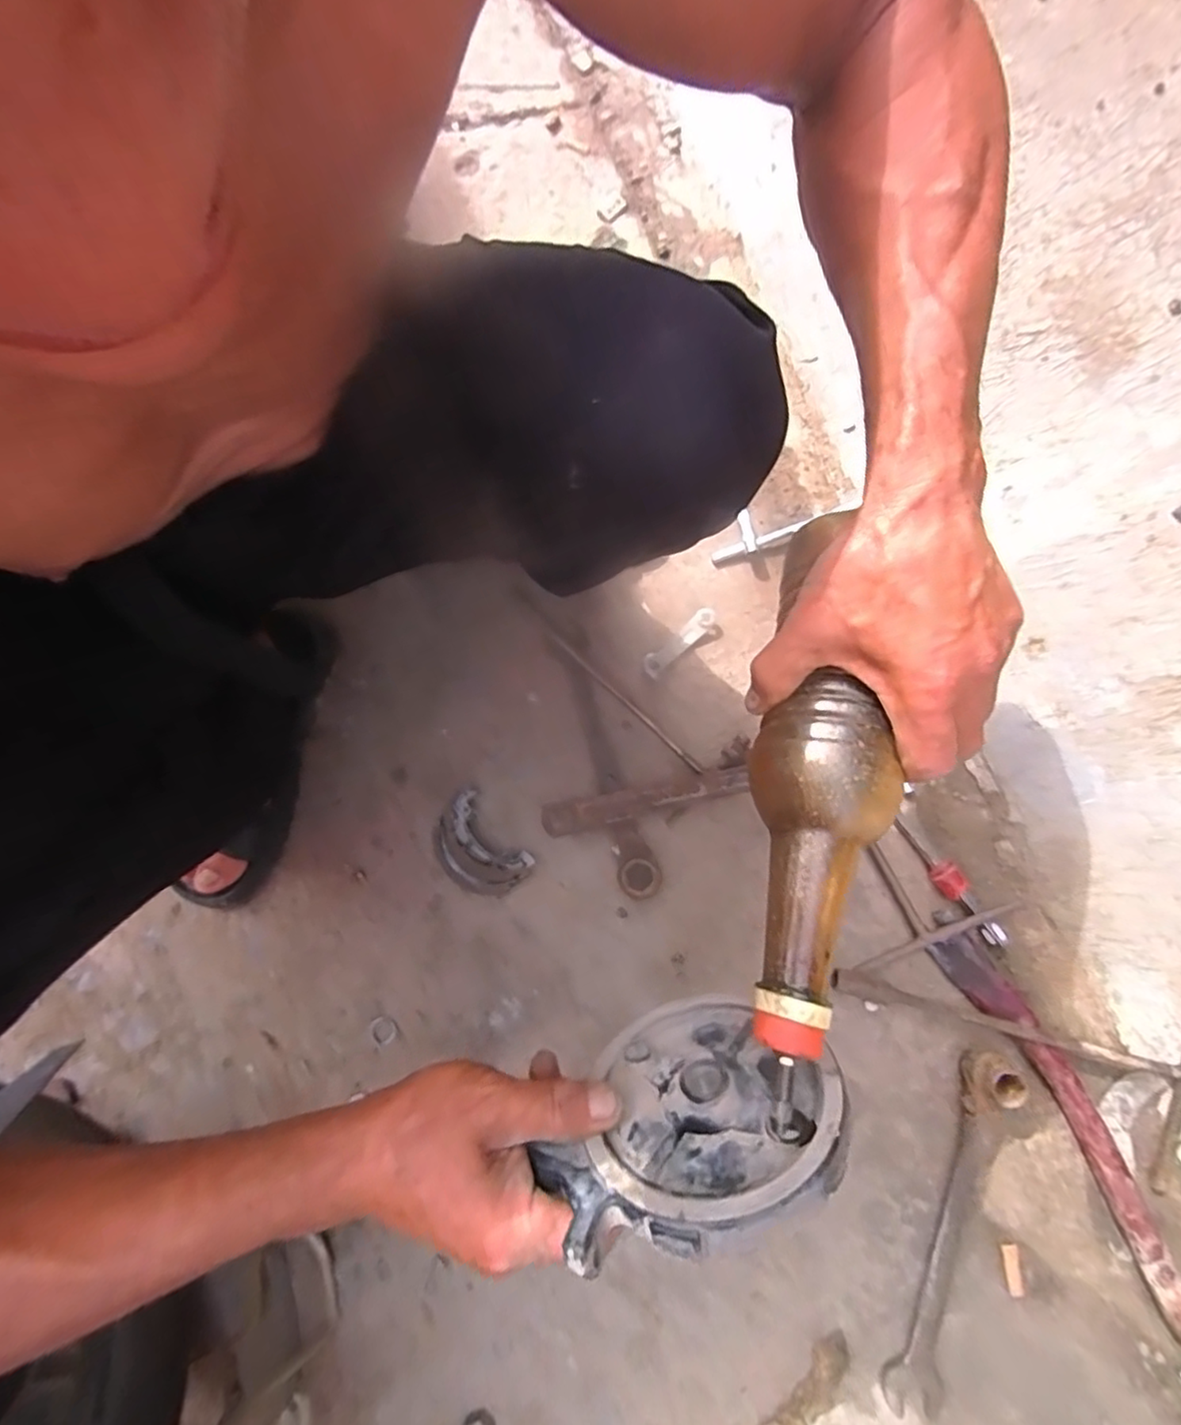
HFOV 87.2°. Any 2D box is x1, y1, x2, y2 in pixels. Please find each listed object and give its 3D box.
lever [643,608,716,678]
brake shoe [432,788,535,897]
[{"bbox_3d":[0.090,-0.073,0.637,0.023,0.015,0.095,43,80,10],"label":"lever"},{"bbox_3d":[-0.107,0.128,0.572,0.067,0.045,0.097,-42,79,-9],"label":"brake shoe"}]

